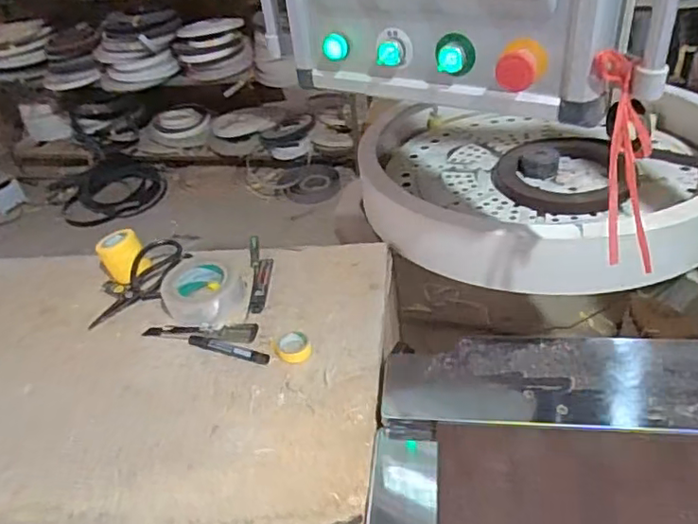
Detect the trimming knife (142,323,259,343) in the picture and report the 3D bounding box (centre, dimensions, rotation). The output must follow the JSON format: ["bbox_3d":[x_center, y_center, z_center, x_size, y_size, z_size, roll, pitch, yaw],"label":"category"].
[{"bbox_3d":[-0.219,0.102,0.864,0.176,0.012,0.038,0,39,9],"label":"trimming knife"}]

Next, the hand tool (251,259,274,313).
[{"bbox_3d":[-0.137,0.036,0.926,0.025,0.008,0.122,-3,38,6],"label":"hand tool"}]

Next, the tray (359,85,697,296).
[{"bbox_3d":[0.330,-0.166,1.044,0.622,0.115,0.558,11,42,22],"label":"tray"}]

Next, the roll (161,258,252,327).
[{"bbox_3d":[-0.218,0.040,0.912,0.127,0.046,0.125,-5,38,4],"label":"roll"}]

